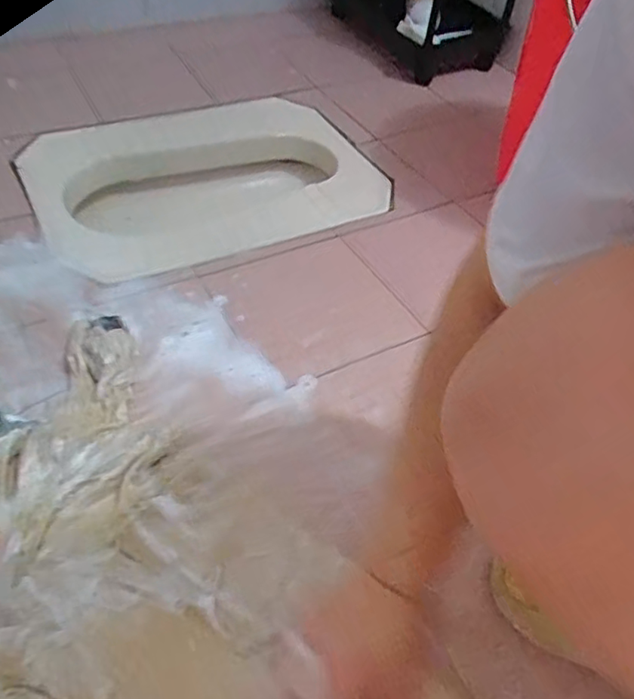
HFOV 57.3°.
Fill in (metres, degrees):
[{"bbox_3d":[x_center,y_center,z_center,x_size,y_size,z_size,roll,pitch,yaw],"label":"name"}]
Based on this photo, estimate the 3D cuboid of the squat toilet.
[{"bbox_3d":[-0.144,-0.234,0.896,0.504,0.134,0.362,-20,53,-24],"label":"squat toilet"}]

